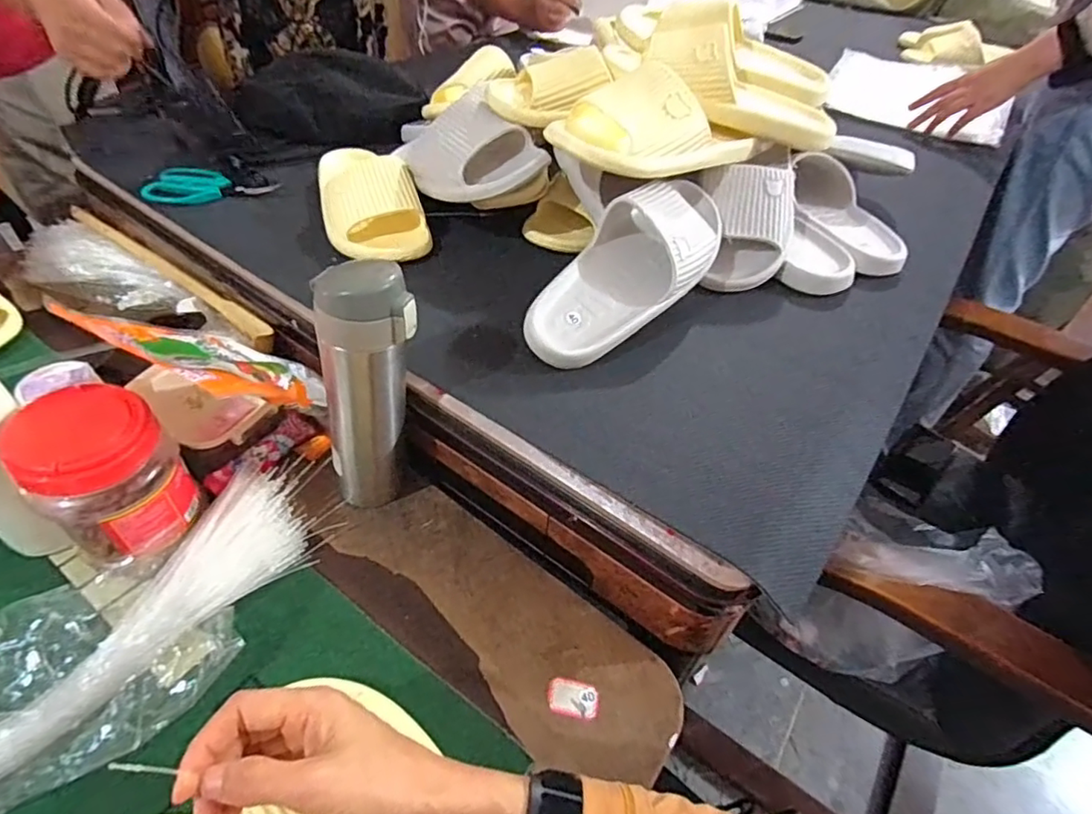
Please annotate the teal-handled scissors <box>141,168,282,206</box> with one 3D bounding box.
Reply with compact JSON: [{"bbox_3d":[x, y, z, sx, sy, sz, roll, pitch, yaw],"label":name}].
[{"bbox_3d":[-0.402,-0.264,0.694,0.143,0.010,0.077,4,46,-2],"label":"teal-handled scissors"}]

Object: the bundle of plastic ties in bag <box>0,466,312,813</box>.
[{"bbox_3d":[-0.390,0.206,0.364,0.499,0.053,0.149,-28,55,-28],"label":"bundle of plastic ties in bag"}]

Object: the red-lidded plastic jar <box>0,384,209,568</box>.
[{"bbox_3d":[-0.330,0.046,0.429,0.096,0.126,0.088,3,46,-3],"label":"red-lidded plastic jar"}]

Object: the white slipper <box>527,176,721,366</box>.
[{"bbox_3d":[0.078,-0.137,0.544,0.108,0.086,0.252,36,72,26],"label":"white slipper"}]

